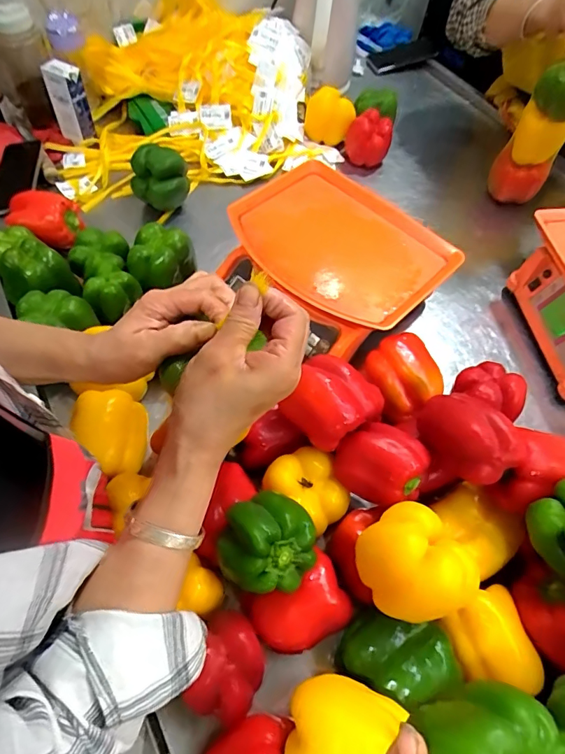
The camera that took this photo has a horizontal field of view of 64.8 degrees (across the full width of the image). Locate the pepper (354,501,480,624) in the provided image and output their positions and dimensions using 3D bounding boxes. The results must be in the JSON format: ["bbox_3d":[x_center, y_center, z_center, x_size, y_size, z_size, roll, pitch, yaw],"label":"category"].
[{"bbox_3d":[0.121,0.169,0.399,0.086,0.081,0.099,-27,64,-18],"label":"pepper"}]

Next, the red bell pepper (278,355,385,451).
[{"bbox_3d":[0.056,0.032,0.478,0.087,0.074,0.086,32,62,15],"label":"red bell pepper"}]

